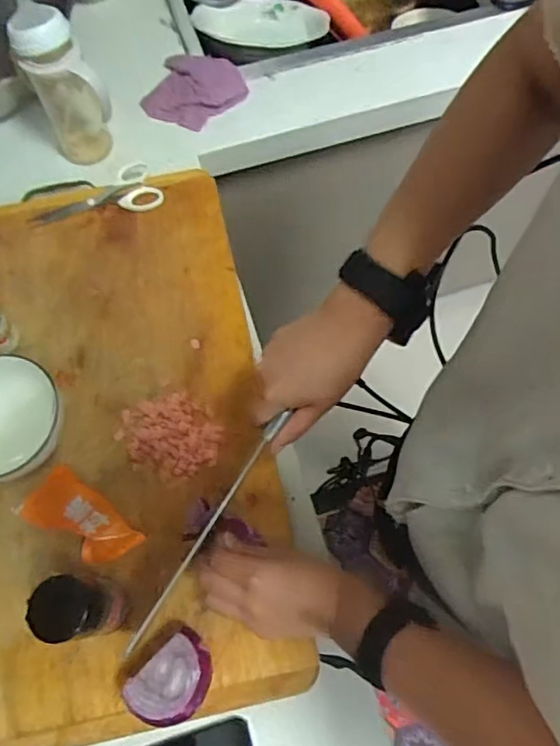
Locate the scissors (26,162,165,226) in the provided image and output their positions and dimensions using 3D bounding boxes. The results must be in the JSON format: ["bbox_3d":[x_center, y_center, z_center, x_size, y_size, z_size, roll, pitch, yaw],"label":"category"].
[{"bbox_3d":[-0.212,-0.208,0.656,0.148,0.016,0.067,-11,68,-4],"label":"scissors"}]

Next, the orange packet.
[{"bbox_3d":[-0.179,0.130,0.508,0.111,0.015,0.053,31,71,13],"label":"orange packet"}]

